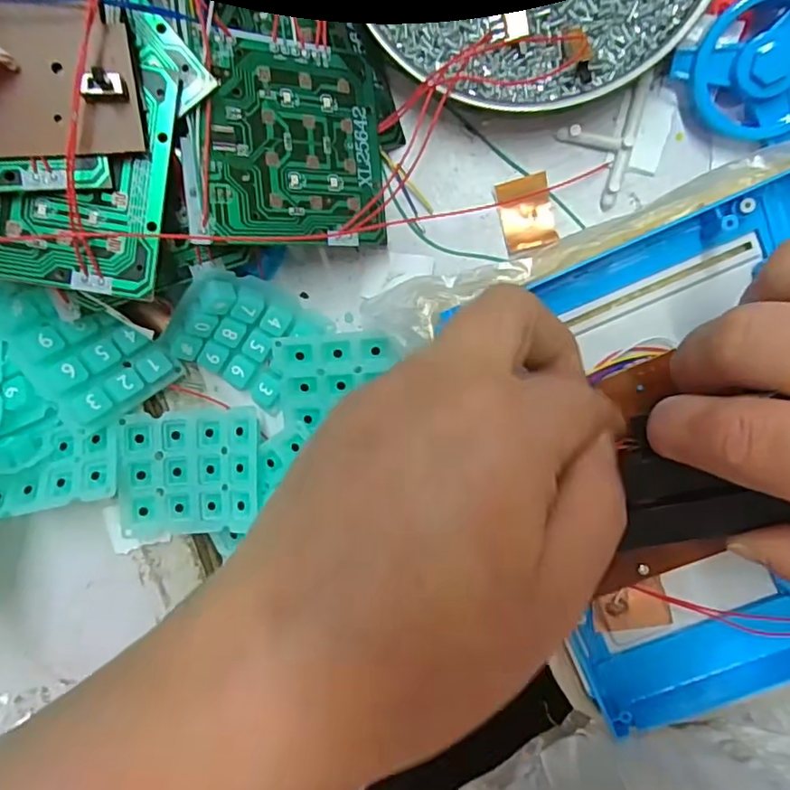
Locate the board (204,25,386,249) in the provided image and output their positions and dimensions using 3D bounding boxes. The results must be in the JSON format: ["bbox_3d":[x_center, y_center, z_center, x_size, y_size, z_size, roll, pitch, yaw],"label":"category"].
[{"bbox_3d":[-0.034,-0.091,0.214,0.067,0.004,0.071,-6,95,-28],"label":"board"}]

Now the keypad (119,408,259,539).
[{"bbox_3d":[-0.084,0.033,0.243,0.054,0.007,0.050,-2,95,-8],"label":"keypad"}]

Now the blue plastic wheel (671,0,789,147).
[{"bbox_3d":[0.132,-0.117,0.210,0.047,0.016,0.047,6,116,12],"label":"blue plastic wheel"}]

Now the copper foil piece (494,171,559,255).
[{"bbox_3d":[0.053,-0.073,0.235,0.020,0.004,0.028,-13,95,7],"label":"copper foil piece"}]

